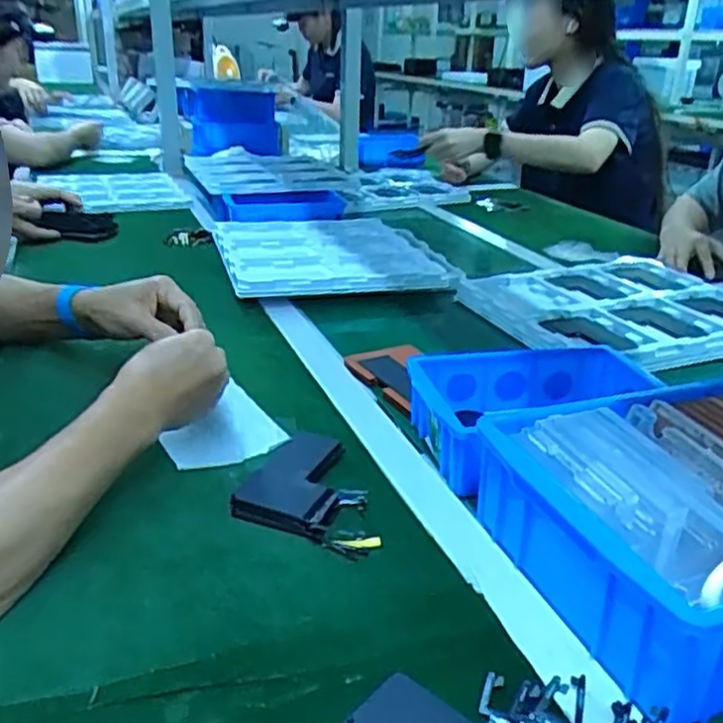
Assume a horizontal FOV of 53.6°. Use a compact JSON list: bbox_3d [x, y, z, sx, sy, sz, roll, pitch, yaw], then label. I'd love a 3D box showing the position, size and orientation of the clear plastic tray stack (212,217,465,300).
[{"bbox_3d":[-0.050,-0.160,1.054,0.302,0.032,0.302,-7,26,-16],"label":"clear plastic tray stack"}]

